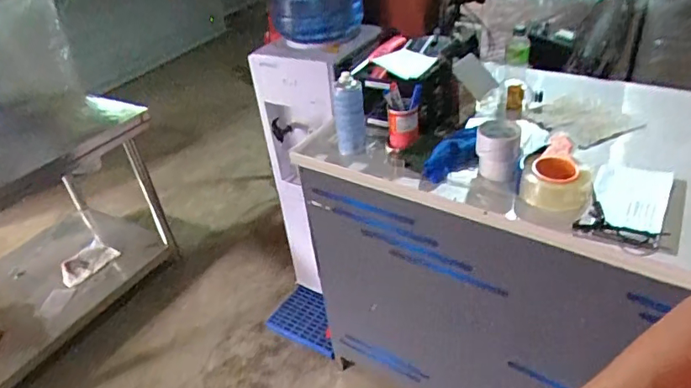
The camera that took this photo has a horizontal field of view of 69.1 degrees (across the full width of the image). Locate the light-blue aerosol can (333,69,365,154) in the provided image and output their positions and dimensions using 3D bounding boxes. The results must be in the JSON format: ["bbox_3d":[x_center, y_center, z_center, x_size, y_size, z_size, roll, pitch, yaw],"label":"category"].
[{"bbox_3d":[0.009,-0.177,1.113,0.065,0.193,0.060,-7,35,1],"label":"light-blue aerosol can"}]

